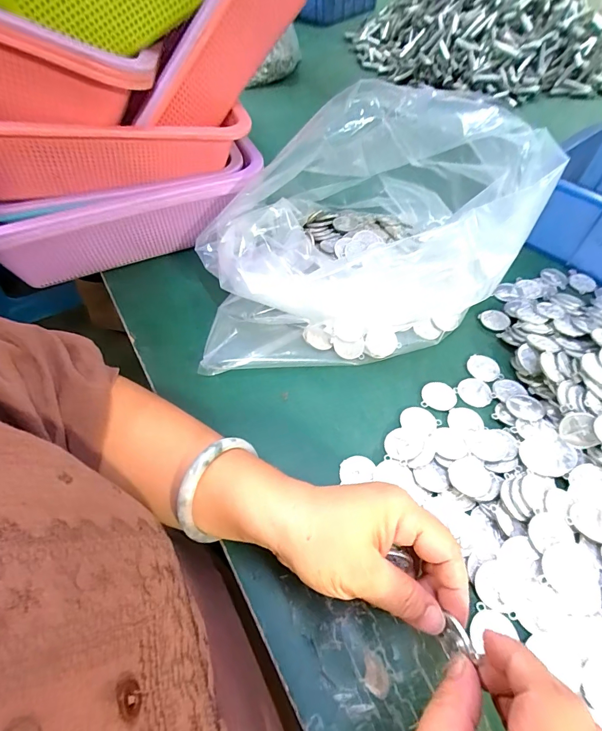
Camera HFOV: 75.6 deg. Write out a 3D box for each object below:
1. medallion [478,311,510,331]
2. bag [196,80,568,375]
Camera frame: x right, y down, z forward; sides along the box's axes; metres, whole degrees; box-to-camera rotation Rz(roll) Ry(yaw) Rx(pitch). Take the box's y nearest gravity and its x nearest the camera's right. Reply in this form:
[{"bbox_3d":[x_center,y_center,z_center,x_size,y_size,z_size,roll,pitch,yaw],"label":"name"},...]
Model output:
[{"bbox_3d":[0.199,-0.046,0.396,0.026,0.004,0.029,-19,56,-14],"label":"medallion"},{"bbox_3d":[0.025,-0.134,0.363,0.266,0.170,0.215,-15,55,-11],"label":"bag"}]

